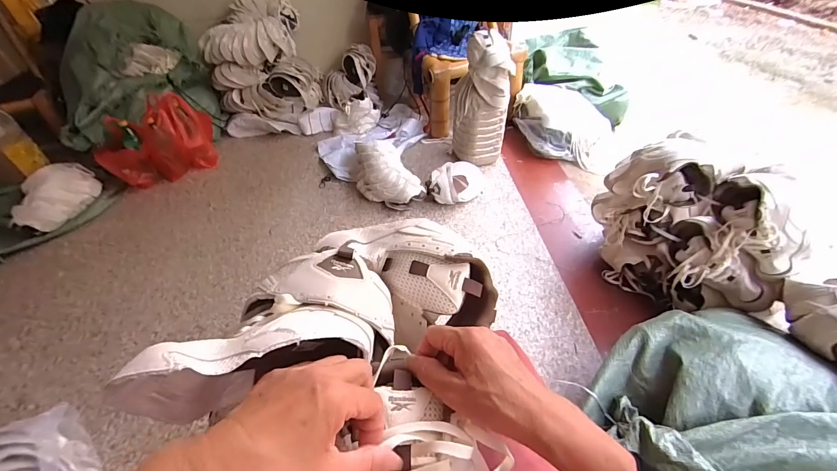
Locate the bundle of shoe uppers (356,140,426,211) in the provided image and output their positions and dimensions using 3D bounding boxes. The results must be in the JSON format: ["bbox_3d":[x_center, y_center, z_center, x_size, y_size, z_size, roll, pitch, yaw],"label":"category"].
[{"bbox_3d":[-0.135,-0.227,1.344,0.187,0.138,0.340,-25,48,-21],"label":"bundle of shoe uppers"}]

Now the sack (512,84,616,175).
[{"bbox_3d":[0.608,-0.468,1.544,0.362,0.188,0.335,-1,44,2],"label":"sack"}]

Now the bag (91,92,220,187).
[{"bbox_3d":[-1.027,-0.375,1.451,0.395,0.266,0.192,-28,49,-23],"label":"bag"}]

